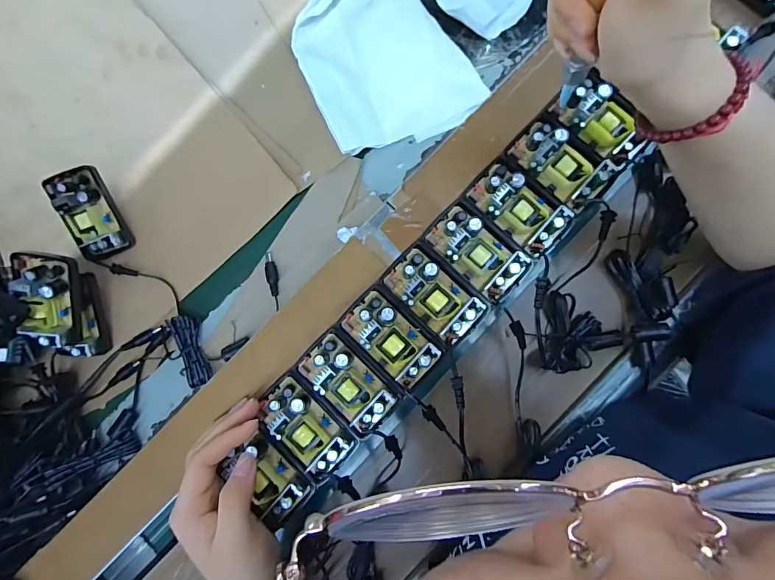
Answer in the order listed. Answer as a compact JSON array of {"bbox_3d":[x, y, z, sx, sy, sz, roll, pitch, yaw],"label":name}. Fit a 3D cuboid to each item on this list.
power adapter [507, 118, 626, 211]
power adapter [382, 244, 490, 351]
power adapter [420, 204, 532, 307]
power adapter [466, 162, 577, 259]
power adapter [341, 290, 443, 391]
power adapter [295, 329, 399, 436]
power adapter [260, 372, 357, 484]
[{"bbox_3d":[0.140,-0.103,0.329,0.077,0.021,0.049,37,85,7],"label":"power adapter"},{"bbox_3d":[0.037,0.003,0.327,0.079,0.024,0.049,44,85,8],"label":"power adapter"},{"bbox_3d":[0.071,-0.031,0.327,0.079,0.023,0.045,42,85,8],"label":"power adapter"},{"bbox_3d":[0.104,-0.068,0.328,0.076,0.022,0.046,41,85,8],"label":"power adapter"},{"bbox_3d":[0.003,0.039,0.325,0.076,0.028,0.040,44,85,8],"label":"power adapter"},{"bbox_3d":[-0.033,0.073,0.323,0.041,0.027,0.076,-45,82,-4],"label":"power adapter"},{"bbox_3d":[-0.066,0.106,0.321,0.078,0.023,0.042,45,90,8],"label":"power adapter"}]

